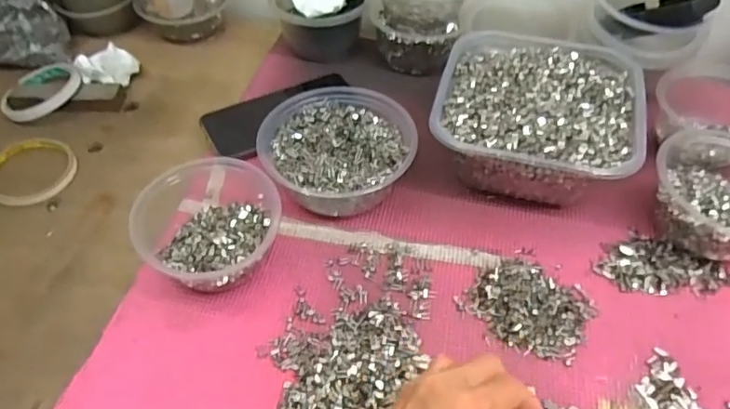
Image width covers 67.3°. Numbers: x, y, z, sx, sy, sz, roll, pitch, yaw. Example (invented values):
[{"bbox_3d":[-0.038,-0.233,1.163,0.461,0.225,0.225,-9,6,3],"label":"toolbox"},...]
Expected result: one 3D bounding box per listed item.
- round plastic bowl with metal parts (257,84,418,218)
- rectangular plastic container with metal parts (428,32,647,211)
[{"bbox_3d":[-0.025,-0.044,0.503,0.129,0.060,0.128,-1,50,1],"label":"round plastic bowl with metal parts"},{"bbox_3d":[0.155,-0.078,0.512,0.169,0.082,0.171,13,51,12],"label":"rectangular plastic container with metal parts"}]

